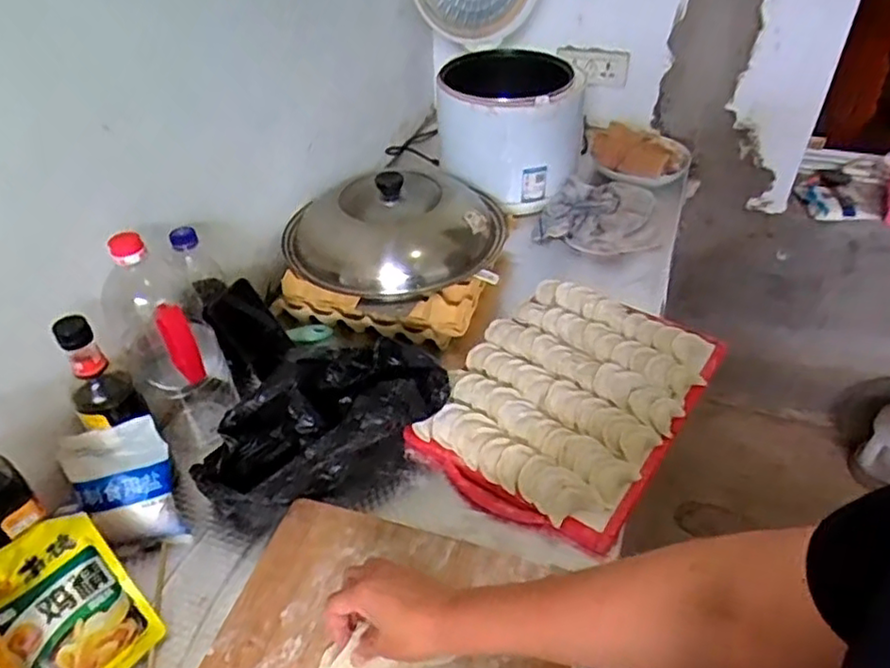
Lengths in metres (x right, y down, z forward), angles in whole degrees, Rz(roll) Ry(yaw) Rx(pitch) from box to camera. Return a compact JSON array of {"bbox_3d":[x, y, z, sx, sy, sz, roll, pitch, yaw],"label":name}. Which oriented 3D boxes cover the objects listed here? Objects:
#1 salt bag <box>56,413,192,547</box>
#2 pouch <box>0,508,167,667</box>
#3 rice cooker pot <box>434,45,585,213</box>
[{"bbox_3d":[-0.342,0.167,0.706,0.102,0.144,0.028,-16,12,-8],"label":"salt bag"},{"bbox_3d":[-0.348,0.254,0.602,0.031,0.159,0.117,-20,15,48],"label":"pouch"},{"bbox_3d":[0.116,-0.389,1.205,0.245,0.219,0.268,2,42,5],"label":"rice cooker pot"}]

